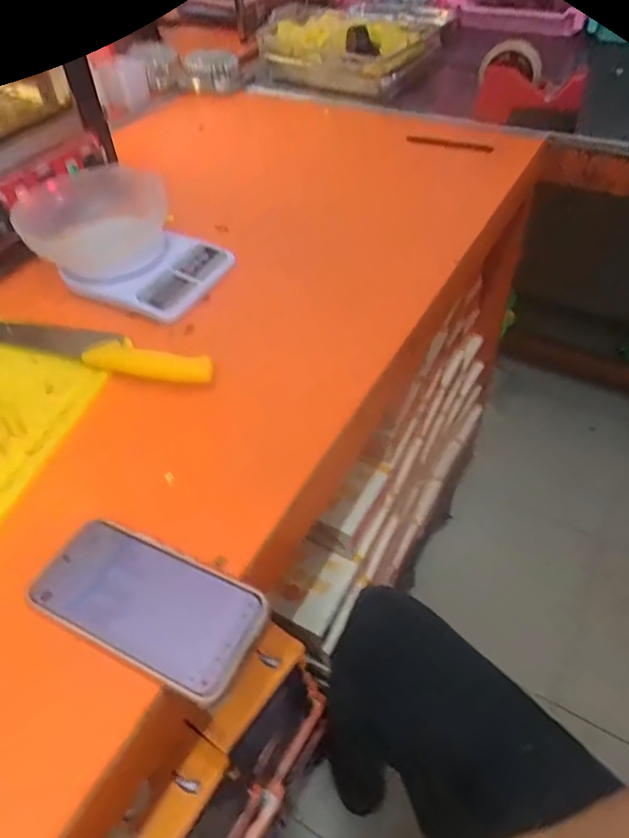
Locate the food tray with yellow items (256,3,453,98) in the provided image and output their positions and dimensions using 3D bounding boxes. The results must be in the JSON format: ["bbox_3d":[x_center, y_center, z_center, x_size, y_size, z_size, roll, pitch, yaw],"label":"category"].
[{"bbox_3d":[0.053,-0.682,1.042,0.343,0.107,0.157,23,54,23],"label":"food tray with yellow items"}]

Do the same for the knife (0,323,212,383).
[{"bbox_3d":[-0.254,-0.082,0.584,0.335,0.017,0.040,13,51,16],"label":"knife"}]

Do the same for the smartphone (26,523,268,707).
[{"bbox_3d":[-0.119,0.130,0.406,0.168,0.015,0.079,19,52,20],"label":"smartphone"}]

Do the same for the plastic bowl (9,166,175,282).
[{"bbox_3d":[-0.265,-0.249,0.704,0.165,0.064,0.184,-4,48,1],"label":"plastic bowl"}]

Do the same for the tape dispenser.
[{"bbox_3d":[0.330,-0.499,0.870,0.072,0.101,0.170,-26,51,-18],"label":"tape dispenser"}]

